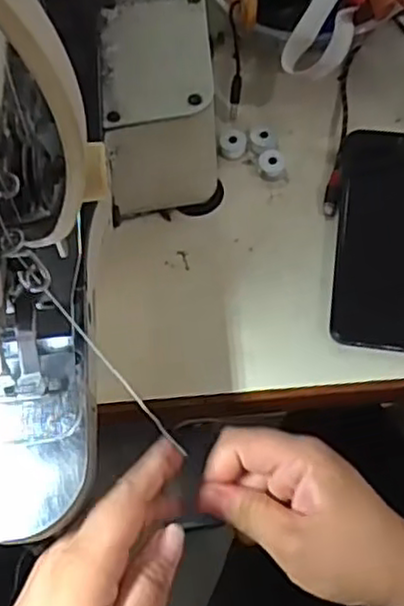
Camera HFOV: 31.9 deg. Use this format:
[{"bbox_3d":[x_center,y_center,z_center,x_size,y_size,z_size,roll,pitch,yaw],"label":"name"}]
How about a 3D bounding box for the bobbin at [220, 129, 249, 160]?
[{"bbox_3d":[0.024,-0.119,0.527,0.020,0.011,0.024,6,64,5],"label":"bobbin"}]

